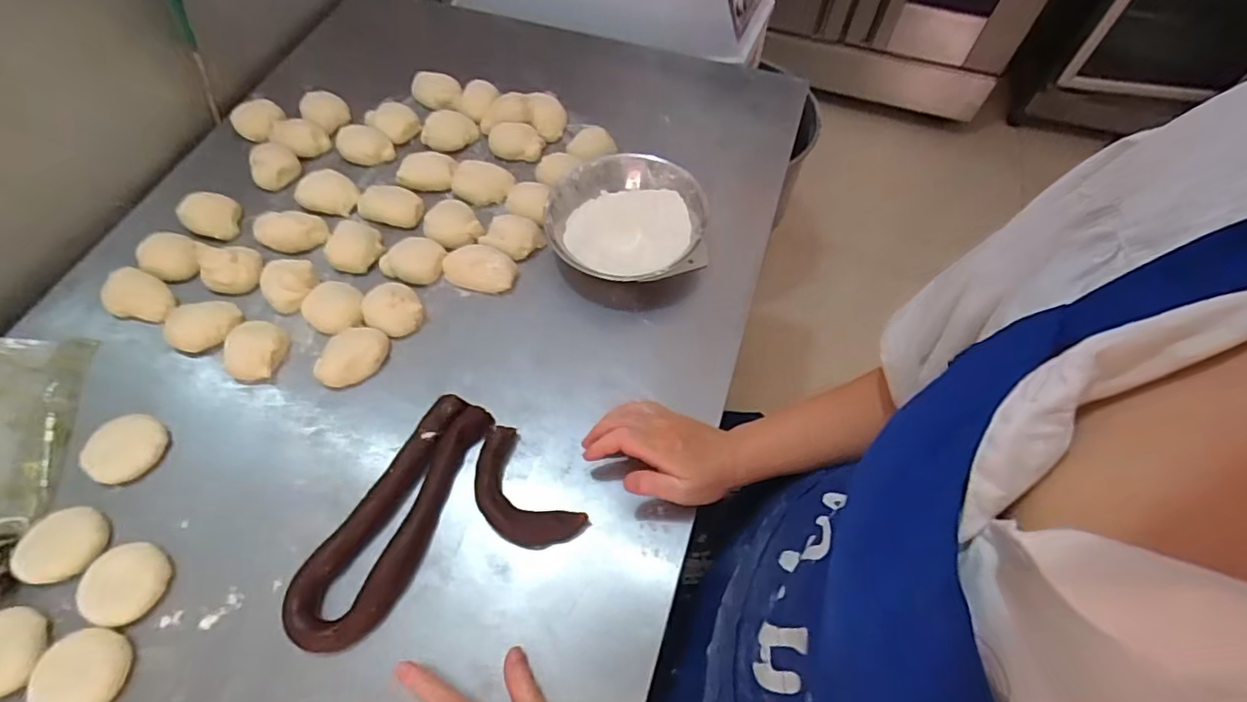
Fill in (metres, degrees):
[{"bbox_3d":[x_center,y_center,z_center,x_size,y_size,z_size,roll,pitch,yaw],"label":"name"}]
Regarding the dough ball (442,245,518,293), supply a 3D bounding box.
[{"bbox_3d":[-0.167,-0.096,0.667,0.083,0.031,0.044,13,60,5],"label":"dough ball"}]

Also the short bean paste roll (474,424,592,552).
[{"bbox_3d":[-0.101,0.136,0.547,0.071,0.027,0.129,-36,68,-21],"label":"short bean paste roll"}]

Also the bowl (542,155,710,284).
[{"bbox_3d":[0.003,-0.154,0.692,0.179,0.066,0.175,1,60,-2],"label":"bowl"}]

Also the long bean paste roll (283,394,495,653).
[{"bbox_3d":[-0.207,0.153,0.533,0.078,0.022,0.241,28,63,13],"label":"long bean paste roll"}]

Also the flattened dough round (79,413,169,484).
[{"bbox_3d":[-0.487,0.096,0.562,0.055,0.028,0.068,24,62,11],"label":"flattened dough round"}]

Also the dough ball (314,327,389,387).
[{"bbox_3d":[-0.290,0.006,0.612,0.052,0.022,0.074,30,63,14],"label":"dough ball"}]

